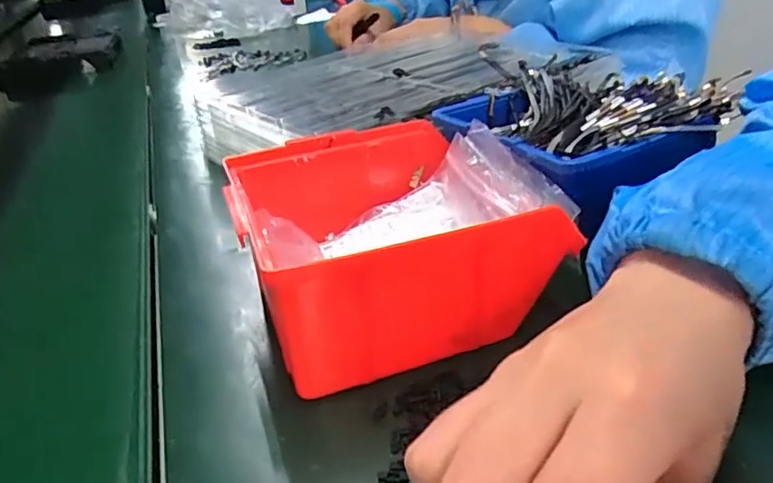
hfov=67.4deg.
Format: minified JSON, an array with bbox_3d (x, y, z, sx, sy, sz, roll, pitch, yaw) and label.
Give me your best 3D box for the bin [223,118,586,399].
[{"bbox_3d":[-0.001,-0.002,0.279,0.114,0.065,0.125,-14,30,-14],"label":"bin"}]

